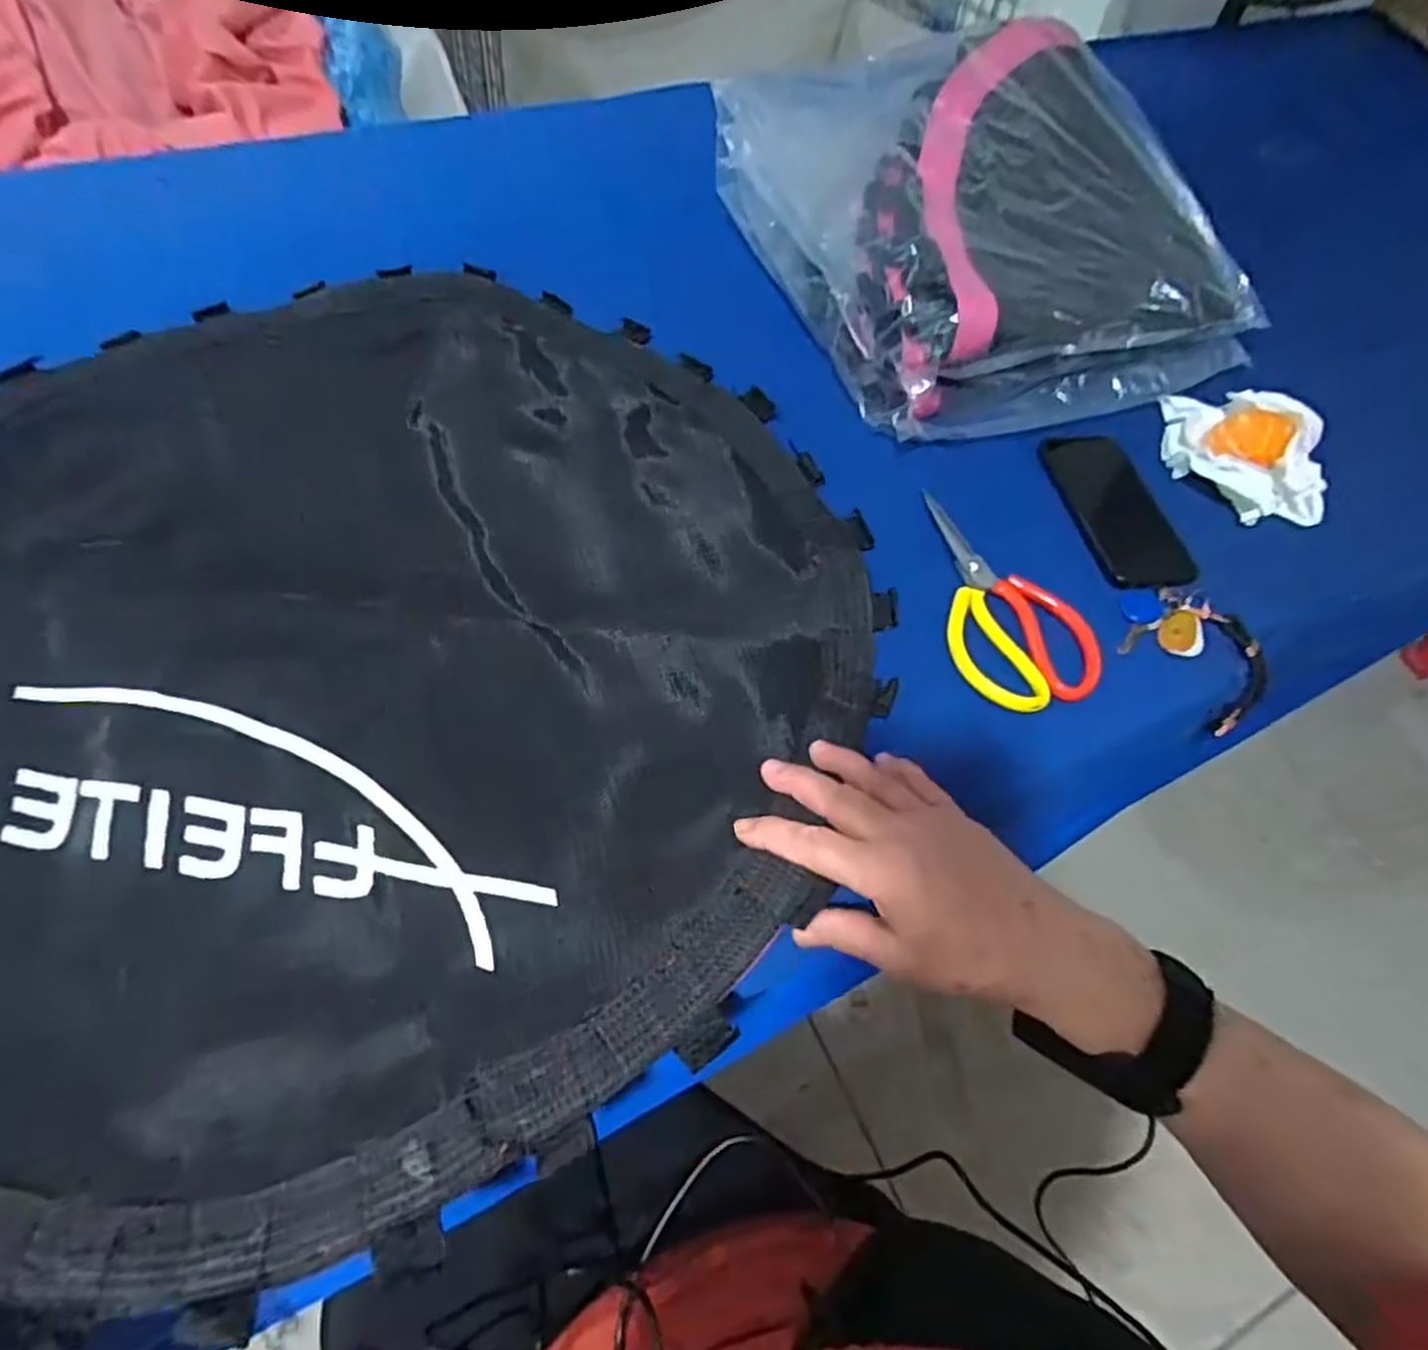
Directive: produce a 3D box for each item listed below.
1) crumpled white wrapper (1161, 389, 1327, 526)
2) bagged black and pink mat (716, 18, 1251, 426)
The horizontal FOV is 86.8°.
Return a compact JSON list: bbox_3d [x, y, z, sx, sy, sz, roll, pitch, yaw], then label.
[{"bbox_3d":[0.466,-0.210,0.666,0.096,0.052,0.155,-7,58,-9],"label":"crumpled white wrapper"},{"bbox_3d":[0.261,-0.434,0.719,0.386,0.157,0.392,-22,62,-18],"label":"bagged black and pink mat"}]

